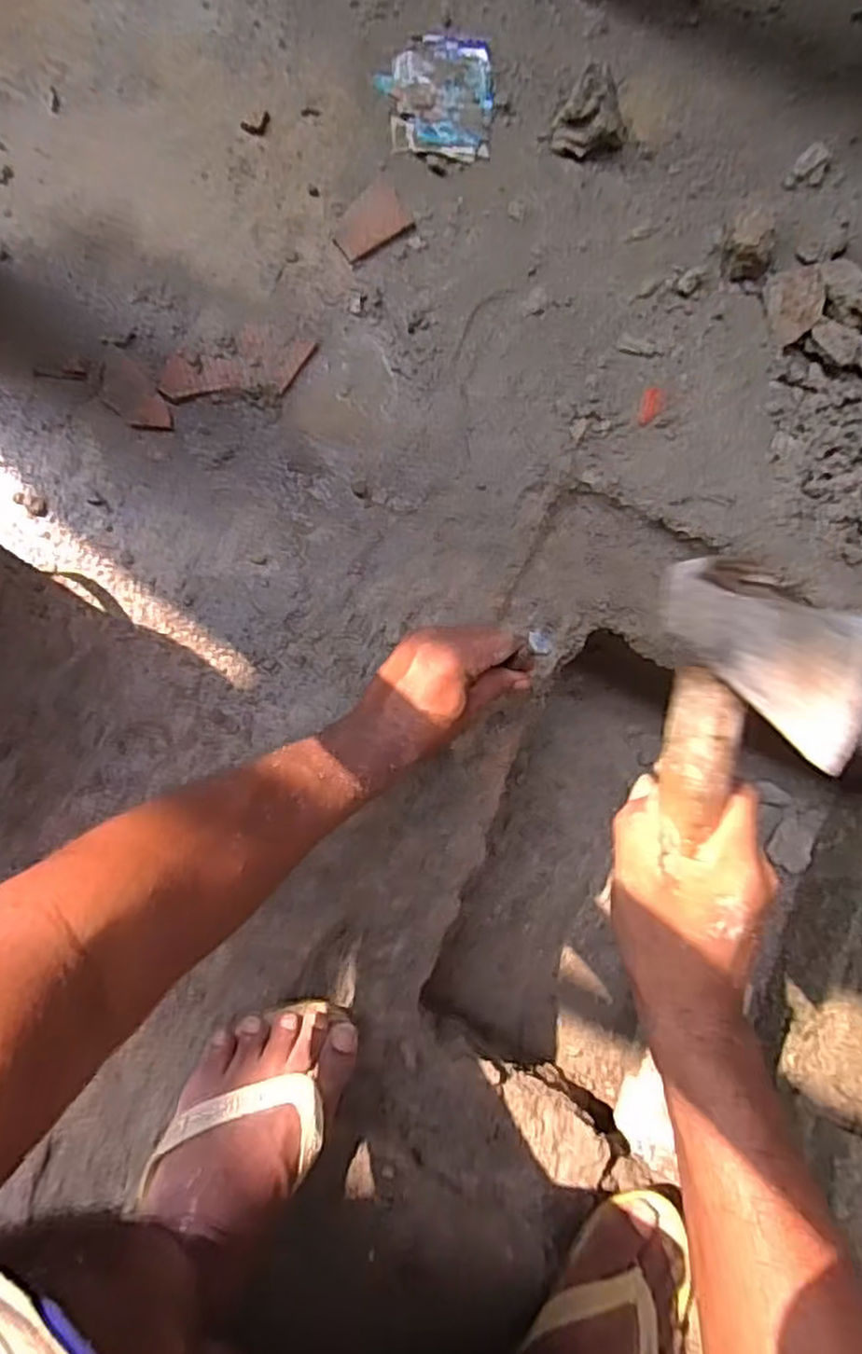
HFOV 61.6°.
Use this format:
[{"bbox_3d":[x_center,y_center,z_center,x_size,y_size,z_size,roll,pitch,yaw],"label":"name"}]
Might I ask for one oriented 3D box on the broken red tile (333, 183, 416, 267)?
[{"bbox_3d":[-0.055,-0.405,0.644,0.074,0.004,0.052,-37,87,-9],"label":"broken red tile"}]

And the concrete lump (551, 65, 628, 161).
[{"bbox_3d":[0.150,-0.512,0.655,0.067,0.054,0.055,20,81,-2],"label":"concrete lump"}]

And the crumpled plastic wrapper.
[{"bbox_3d":[0.005,-0.543,0.672,0.103,0.006,0.127,2,83,-5],"label":"crumpled plastic wrapper"}]

